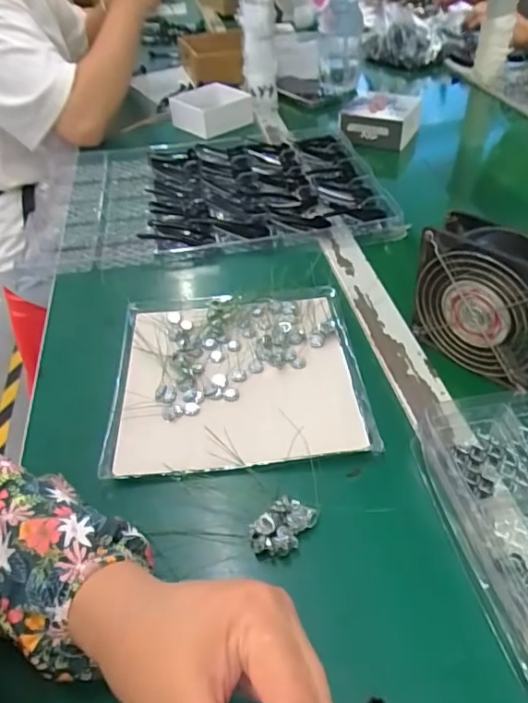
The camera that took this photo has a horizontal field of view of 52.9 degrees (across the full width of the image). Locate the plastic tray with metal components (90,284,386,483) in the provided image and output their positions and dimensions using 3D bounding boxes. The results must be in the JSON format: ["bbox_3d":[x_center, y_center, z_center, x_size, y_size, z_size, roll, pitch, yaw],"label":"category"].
[{"bbox_3d":[-0.024,0.013,0.451,0.200,0.016,0.202,-5,42,-1],"label":"plastic tray with metal components"}]

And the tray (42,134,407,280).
[{"bbox_3d":[-0.065,-0.219,0.712,0.406,0.031,0.308,-8,42,-4],"label":"tray"}]

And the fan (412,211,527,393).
[{"bbox_3d":[0.184,-0.040,0.432,0.048,0.111,0.120,-28,50,-27],"label":"fan"}]

